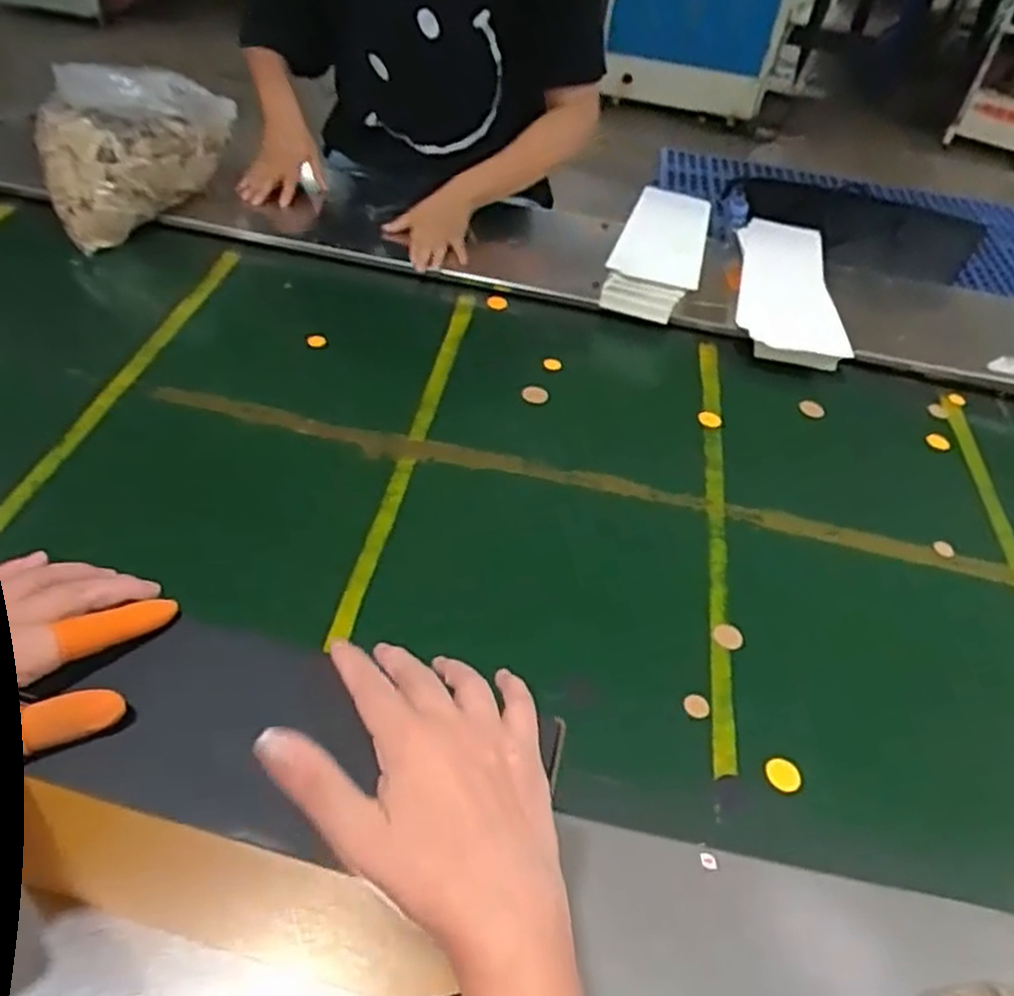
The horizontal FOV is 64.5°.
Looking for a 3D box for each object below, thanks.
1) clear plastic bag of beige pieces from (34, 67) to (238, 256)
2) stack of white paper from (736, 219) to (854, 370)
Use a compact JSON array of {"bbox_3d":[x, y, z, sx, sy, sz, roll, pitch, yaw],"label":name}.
[{"bbox_3d":[-0.527,-0.506,1.171,0.276,0.194,0.160,-22,50,-29],"label":"clear plastic bag of beige pieces"},{"bbox_3d":[0.431,-0.329,1.237,0.156,0.051,0.390,11,44,4],"label":"stack of white paper"}]

